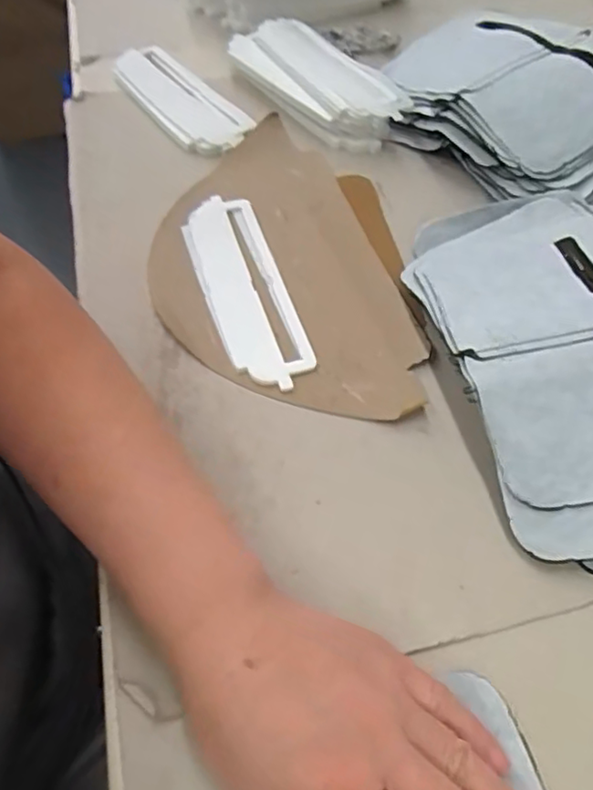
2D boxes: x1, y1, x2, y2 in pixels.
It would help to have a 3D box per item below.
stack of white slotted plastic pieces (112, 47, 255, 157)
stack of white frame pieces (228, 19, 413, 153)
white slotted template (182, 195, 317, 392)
[{"bbox_3d":[-0.105,-0.265,0.552,0.060,0.018,0.174,-31,59,-18],"label":"stack of white slotted plastic pieces"},{"bbox_3d":[0.015,-0.277,0.547,0.075,0.035,0.196,-33,59,-19],"label":"stack of white frame pieces"},{"bbox_3d":[-0.036,-0.077,0.432,0.055,0.008,0.181,-17,55,-9],"label":"white slotted template"}]

